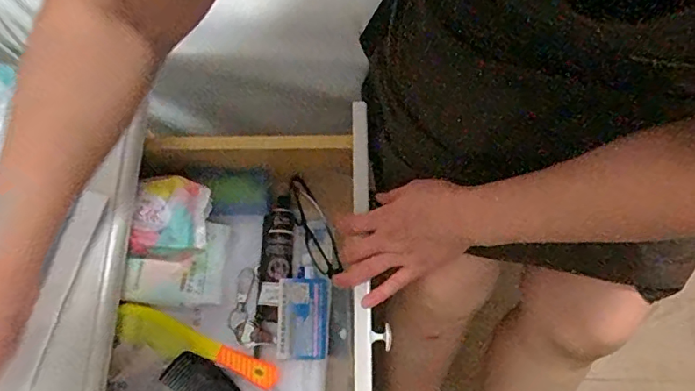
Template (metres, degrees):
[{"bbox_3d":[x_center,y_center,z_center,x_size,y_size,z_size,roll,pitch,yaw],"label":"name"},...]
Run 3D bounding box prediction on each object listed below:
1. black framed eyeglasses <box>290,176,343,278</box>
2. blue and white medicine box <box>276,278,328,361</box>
[{"bbox_3d":[-0.042,0.035,0.604,0.034,0.025,0.135,-24,71,-7],"label":"black framed eyeglasses"},{"bbox_3d":[-0.051,0.139,0.568,0.056,0.012,0.088,1,70,2],"label":"blue and white medicine box"}]

